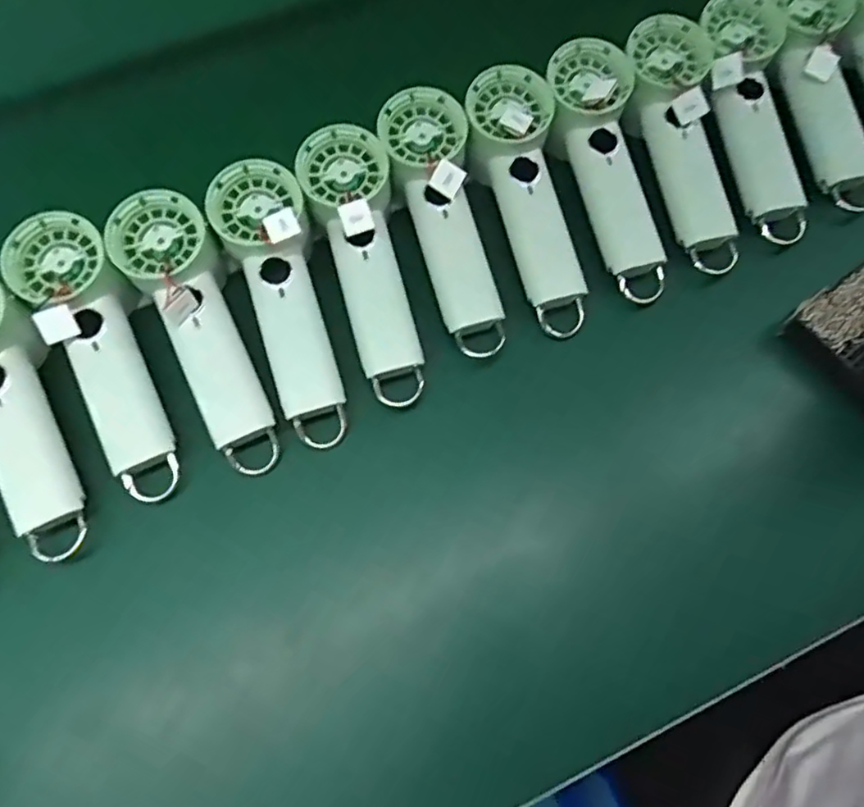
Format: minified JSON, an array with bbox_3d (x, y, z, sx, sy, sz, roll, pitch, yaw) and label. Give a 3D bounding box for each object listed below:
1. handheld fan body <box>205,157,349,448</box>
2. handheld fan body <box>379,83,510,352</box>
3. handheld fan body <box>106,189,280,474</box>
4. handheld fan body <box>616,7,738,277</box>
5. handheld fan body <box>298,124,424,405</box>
[{"bbox_3d":[-0.100,-0.069,0.430,0.065,0.042,0.204,-16,87,-6],"label":"handheld fan body"},{"bbox_3d":[0.012,-0.131,0.456,0.064,0.045,0.202,-14,87,-6],"label":"handheld fan body"},{"bbox_3d":[-0.155,-0.048,0.429,0.062,0.058,0.197,-24,86,-9],"label":"handheld fan body"},{"bbox_3d":[0.193,-0.194,0.472,0.058,0.051,0.197,-14,90,-6],"label":"handheld fan body"},{"bbox_3d":[-0.045,-0.098,0.442,0.065,0.045,0.202,-13,86,-5],"label":"handheld fan body"}]

